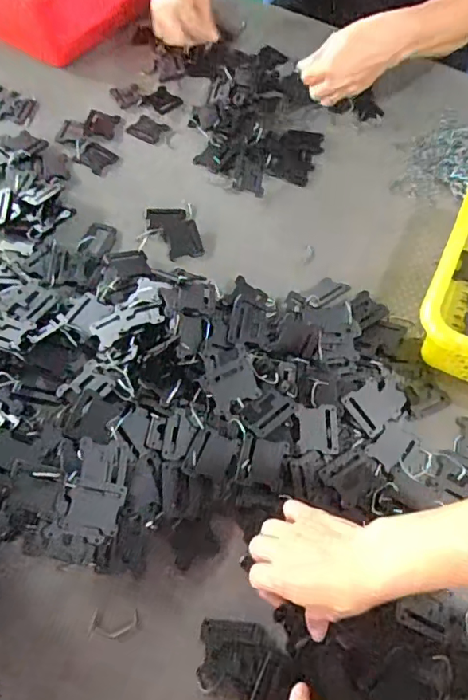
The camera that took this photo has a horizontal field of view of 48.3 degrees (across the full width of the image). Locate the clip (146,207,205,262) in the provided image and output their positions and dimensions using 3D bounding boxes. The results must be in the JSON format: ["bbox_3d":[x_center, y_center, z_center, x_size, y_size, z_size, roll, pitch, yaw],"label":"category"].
[{"bbox_3d":[-0.076,-0.150,0.649,0.055,0.009,0.090,-17,63,-12],"label":"clip"}]

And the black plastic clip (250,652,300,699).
[{"bbox_3d":[0.032,0.266,0.412,0.028,0.013,0.049,27,63,12],"label":"black plastic clip"}]

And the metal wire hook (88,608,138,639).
[{"bbox_3d":[-0.101,0.229,0.437,0.040,0.004,0.022,2,61,-1],"label":"metal wire hook"}]

